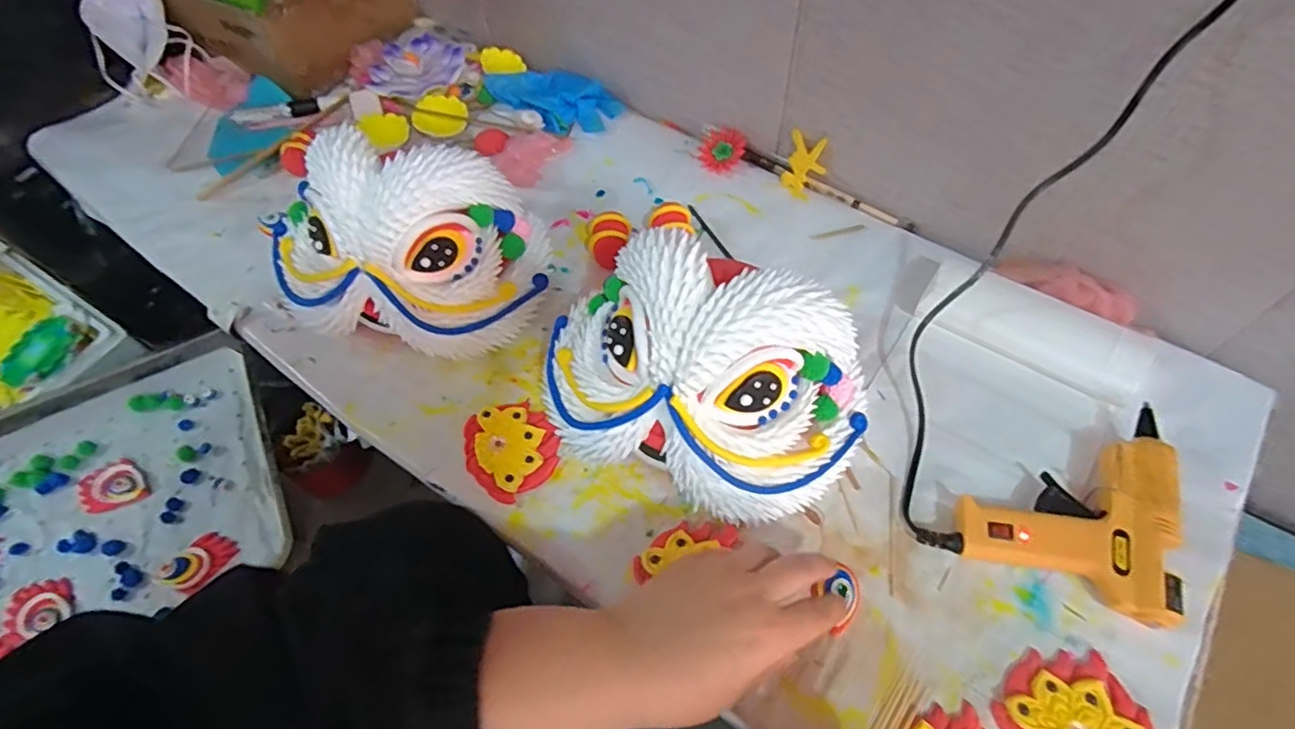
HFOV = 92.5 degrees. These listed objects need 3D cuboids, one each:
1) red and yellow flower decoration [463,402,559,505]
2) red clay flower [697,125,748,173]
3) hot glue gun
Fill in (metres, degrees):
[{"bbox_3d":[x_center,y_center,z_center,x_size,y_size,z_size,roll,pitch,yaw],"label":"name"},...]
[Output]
[{"bbox_3d":[-0.103,0.062,0.469,0.067,0.013,0.075,-36,62,-17],"label":"red and yellow flower decoration"},{"bbox_3d":[0.075,-0.218,0.633,0.044,0.010,0.045,33,100,16],"label":"red clay flower"},{"bbox_3d":[0.277,0.079,0.417,0.138,0.039,0.144,21,62,16],"label":"hot glue gun"}]

